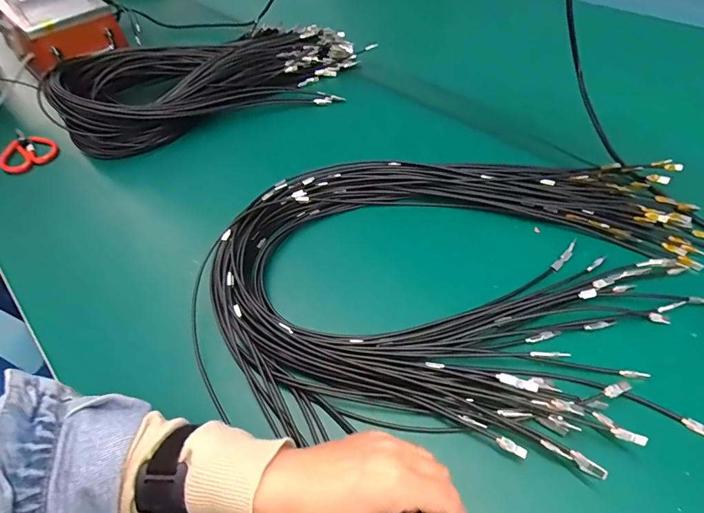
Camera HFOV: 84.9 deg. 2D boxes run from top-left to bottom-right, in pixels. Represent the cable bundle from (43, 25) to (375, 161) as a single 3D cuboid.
[{"bbox_3d":[-0.224,-0.309,0.670,0.529,0.097,0.173,-20,53,-11],"label":"cable bundle"}]

